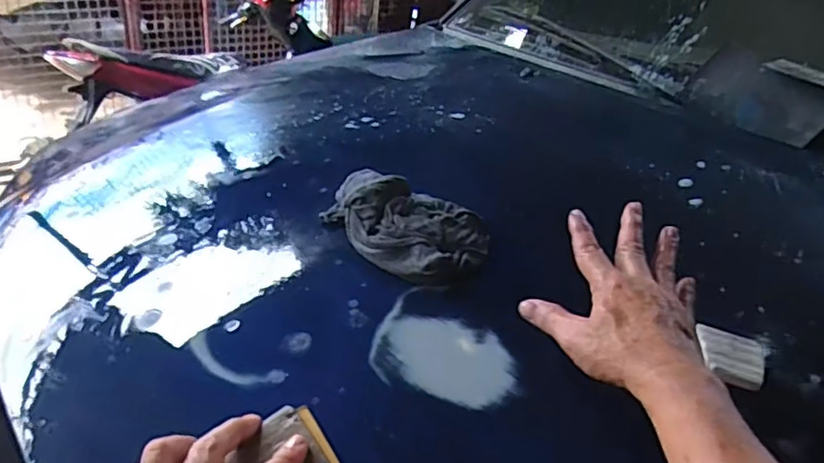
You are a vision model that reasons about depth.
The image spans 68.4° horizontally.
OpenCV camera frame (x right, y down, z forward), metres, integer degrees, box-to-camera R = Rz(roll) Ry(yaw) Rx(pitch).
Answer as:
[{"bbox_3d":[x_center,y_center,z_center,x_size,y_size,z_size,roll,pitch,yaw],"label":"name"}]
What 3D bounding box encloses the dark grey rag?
[{"bbox_3d":[-0.006,-0.016,0.645,0.200,0.048,0.122,26,35,30],"label":"dark grey rag"}]

